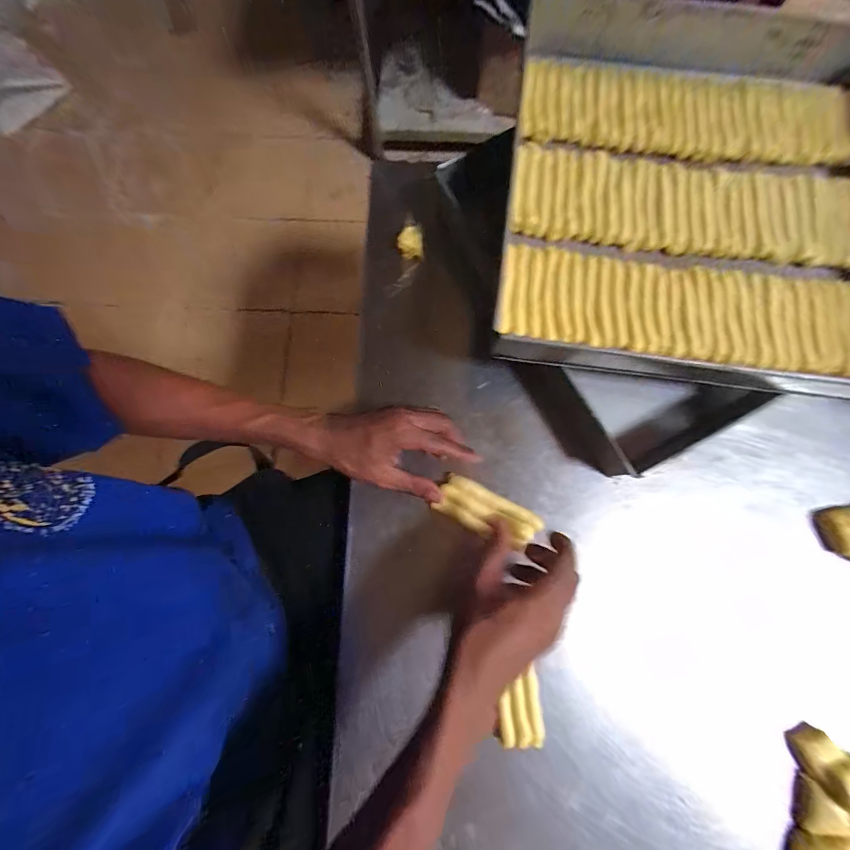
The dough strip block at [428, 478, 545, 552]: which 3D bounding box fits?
[{"bbox_3d":[0.069,0.094,0.394,0.111,0.012,0.048,21,79,5],"label":"dough strip block"}]

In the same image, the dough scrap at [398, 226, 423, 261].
[{"bbox_3d":[-0.017,-0.229,0.462,0.030,0.016,0.034,3,78,0],"label":"dough scrap"}]

